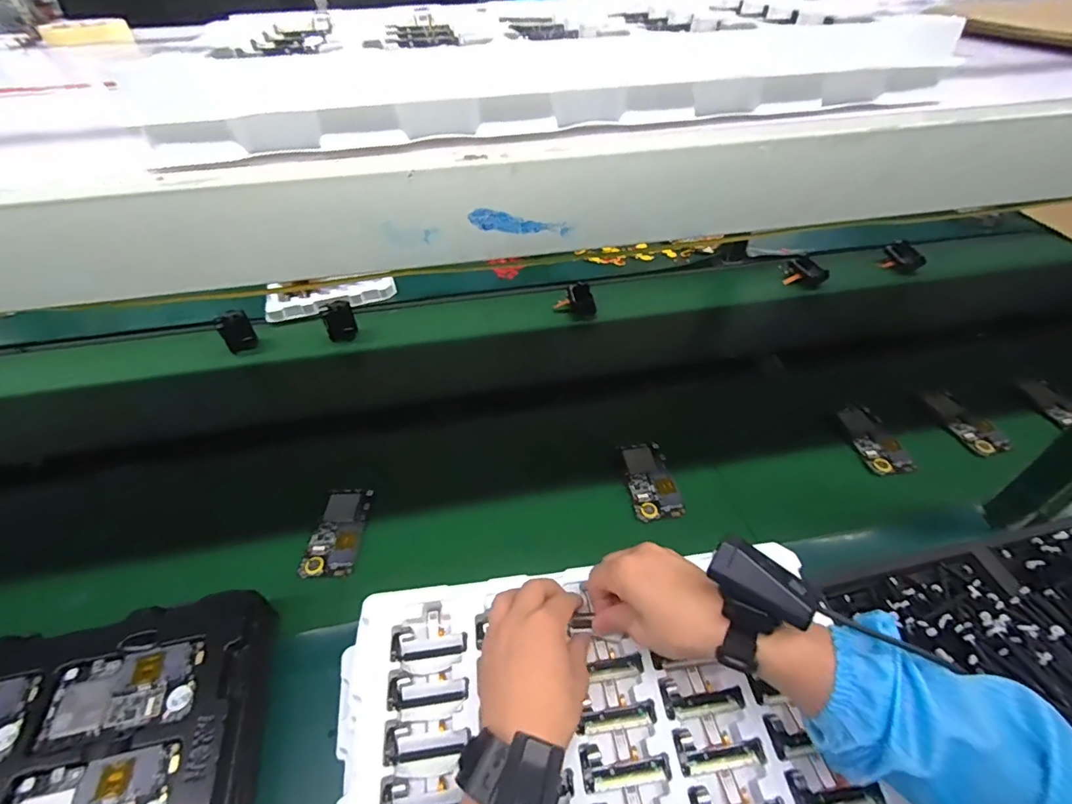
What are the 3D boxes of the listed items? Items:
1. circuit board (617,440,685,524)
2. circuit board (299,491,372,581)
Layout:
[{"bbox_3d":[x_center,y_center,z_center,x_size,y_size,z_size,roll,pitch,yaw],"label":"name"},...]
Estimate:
[{"bbox_3d":[0.156,0.106,0.666,0.062,0.011,0.121,-6,43,-3],"label":"circuit board"},{"bbox_3d":[-0.250,0.163,0.619,0.066,0.008,0.122,-2,43,1],"label":"circuit board"}]

